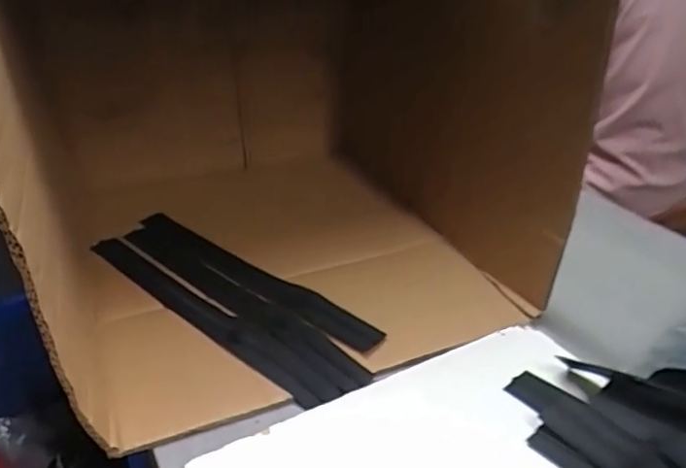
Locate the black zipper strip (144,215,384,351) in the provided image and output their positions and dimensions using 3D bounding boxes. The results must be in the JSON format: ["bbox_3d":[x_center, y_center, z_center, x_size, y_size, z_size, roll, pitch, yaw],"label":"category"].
[{"bbox_3d":[-0.099,0.040,0.592,0.336,0.008,0.035,24,40,33],"label":"black zipper strip"}]

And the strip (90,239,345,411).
[{"bbox_3d":[-0.137,0.071,0.543,0.343,0.009,0.032,24,51,35],"label":"strip"}]

